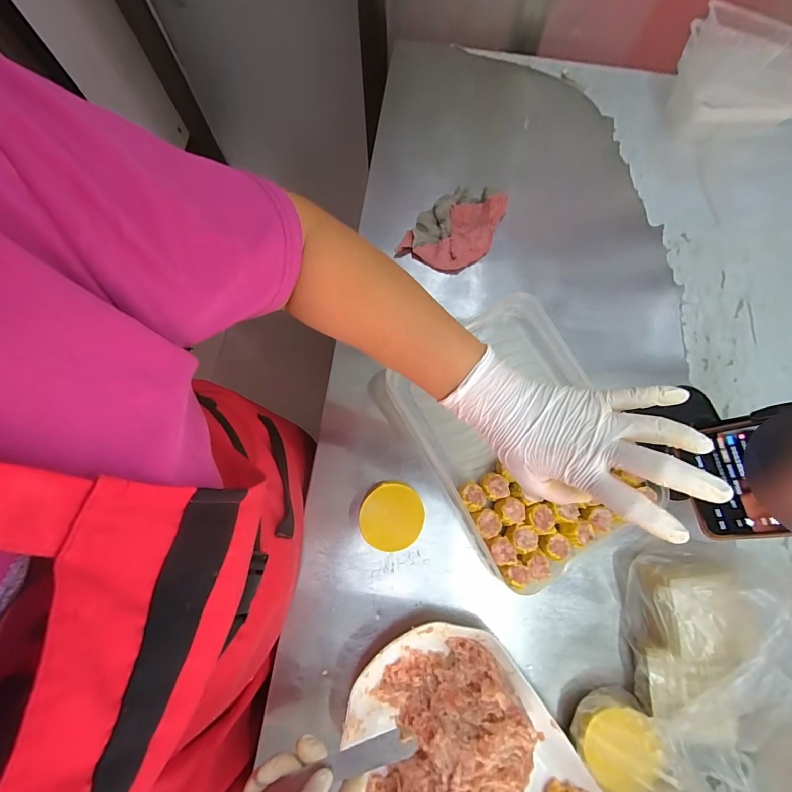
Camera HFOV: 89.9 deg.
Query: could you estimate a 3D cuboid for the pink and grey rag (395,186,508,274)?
[{"bbox_3d":[0.083,-0.236,0.545,0.103,0.027,0.149,28,78,6],"label":"pink and grey rag"}]

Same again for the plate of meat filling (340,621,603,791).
[{"bbox_3d":[0.082,0.379,0.373,0.191,0.082,0.305,-36,80,-8],"label":"plate of meat filling"}]

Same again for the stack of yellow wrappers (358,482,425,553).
[{"bbox_3d":[-0.005,0.136,0.455,0.068,0.037,0.072,19,77,3],"label":"stack of yellow wrappers"}]

